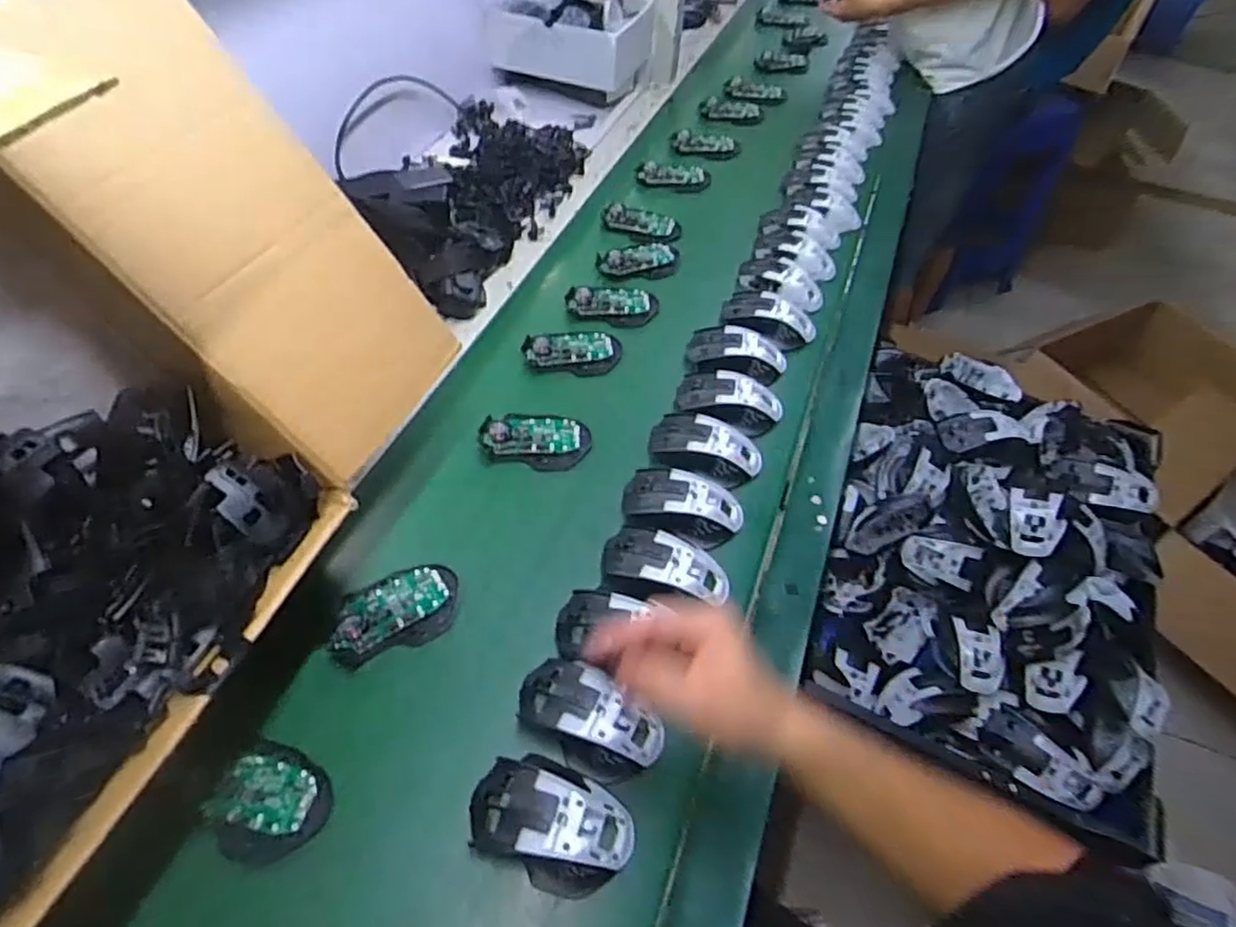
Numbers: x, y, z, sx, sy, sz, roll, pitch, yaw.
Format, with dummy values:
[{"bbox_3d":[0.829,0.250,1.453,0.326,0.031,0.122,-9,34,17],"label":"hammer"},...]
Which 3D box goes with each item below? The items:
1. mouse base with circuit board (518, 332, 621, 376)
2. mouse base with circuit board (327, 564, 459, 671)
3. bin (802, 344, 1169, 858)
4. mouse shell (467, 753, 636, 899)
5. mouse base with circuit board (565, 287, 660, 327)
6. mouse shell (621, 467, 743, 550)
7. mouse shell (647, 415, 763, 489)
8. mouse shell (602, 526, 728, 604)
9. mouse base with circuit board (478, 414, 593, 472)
[{"bbox_3d":[-0.054,-0.136,0.816,0.115,0.018,0.071,-2,52,-6],"label":"mouse base with circuit board"},{"bbox_3d":[-0.194,0.126,0.595,0.109,0.015,0.072,-17,55,-17],"label":"mouse base with circuit board"},{"bbox_3d":[0.464,0.087,0.842,0.359,0.163,0.591,21,53,12],"label":"bin"},{"bbox_3d":[-0.047,0.253,0.485,0.113,0.031,0.071,21,53,12],"label":"mouse shell"},{"bbox_3d":[-0.007,-0.207,0.873,0.113,0.017,0.073,-3,52,-7],"label":"mouse base with circuit board"},{"bbox_3d":[0.065,0.045,0.672,0.121,0.036,0.075,15,52,8],"label":"mouse shell"},{"bbox_3d":[0.089,-0.013,0.722,0.119,0.036,0.077,24,54,14],"label":"mouse shell"},{"bbox_3d":[0.044,0.095,0.625,0.117,0.032,0.071,11,52,4],"label":"mouse shell"},{"bbox_3d":[-0.088,-0.030,0.730,0.113,0.020,0.075,6,52,0],"label":"mouse base with circuit board"}]

